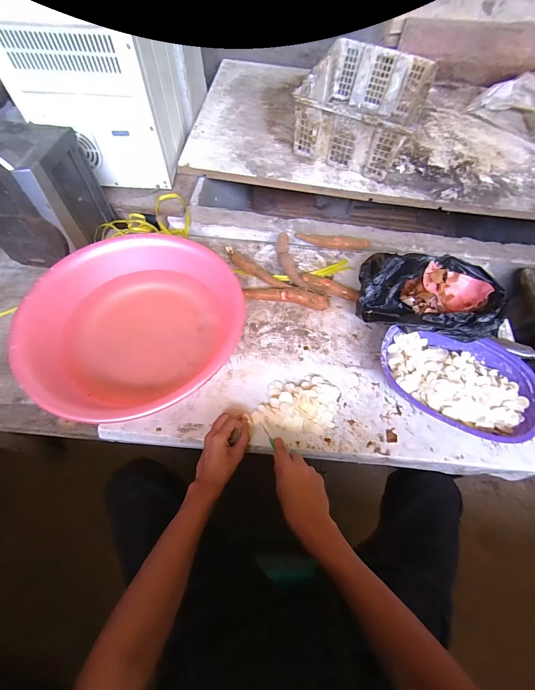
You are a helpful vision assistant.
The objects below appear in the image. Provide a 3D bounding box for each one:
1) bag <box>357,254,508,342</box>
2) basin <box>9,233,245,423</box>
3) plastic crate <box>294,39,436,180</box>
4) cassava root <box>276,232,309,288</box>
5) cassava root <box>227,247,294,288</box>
[{"bbox_3d":[0.349,-0.110,0.676,0.275,0.123,0.206,14,60,5],"label":"bag"},{"bbox_3d":[-0.266,-0.047,0.630,0.411,0.117,0.389,1,60,-2],"label":"basin"},{"bbox_3d":[0.309,-0.767,0.983,0.329,0.174,0.485,22,61,9],"label":"plastic crate"},{"bbox_3d":[0.056,-0.214,0.784,0.038,0.035,0.186,-11,61,-9],"label":"cassava root"},{"bbox_3d":[-0.029,-0.186,0.767,0.200,0.035,0.028,35,64,16],"label":"cassava root"}]

